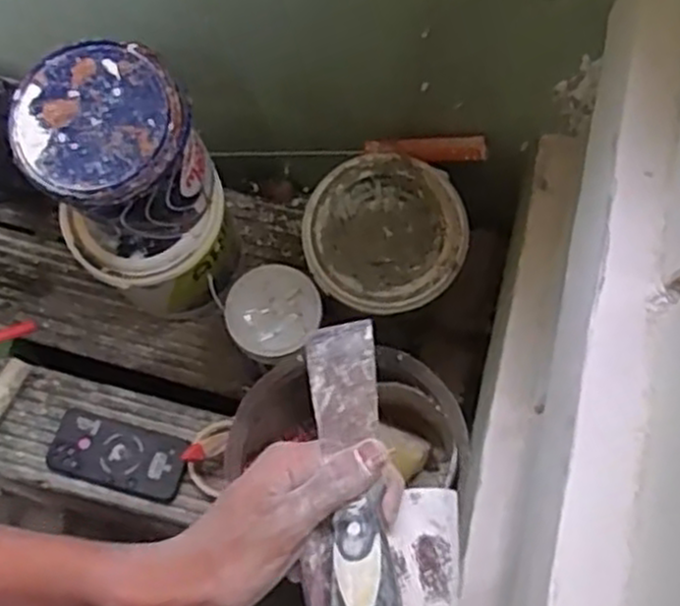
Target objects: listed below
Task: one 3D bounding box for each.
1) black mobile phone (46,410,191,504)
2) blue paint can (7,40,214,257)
[{"bbox_3d":[-0.275,0.189,0.961,0.165,0.016,0.079,14,68,4],"label":"black mobile phone"},{"bbox_3d":[-0.218,-0.133,0.774,0.151,0.200,0.141,1,68,-1],"label":"blue paint can"}]

